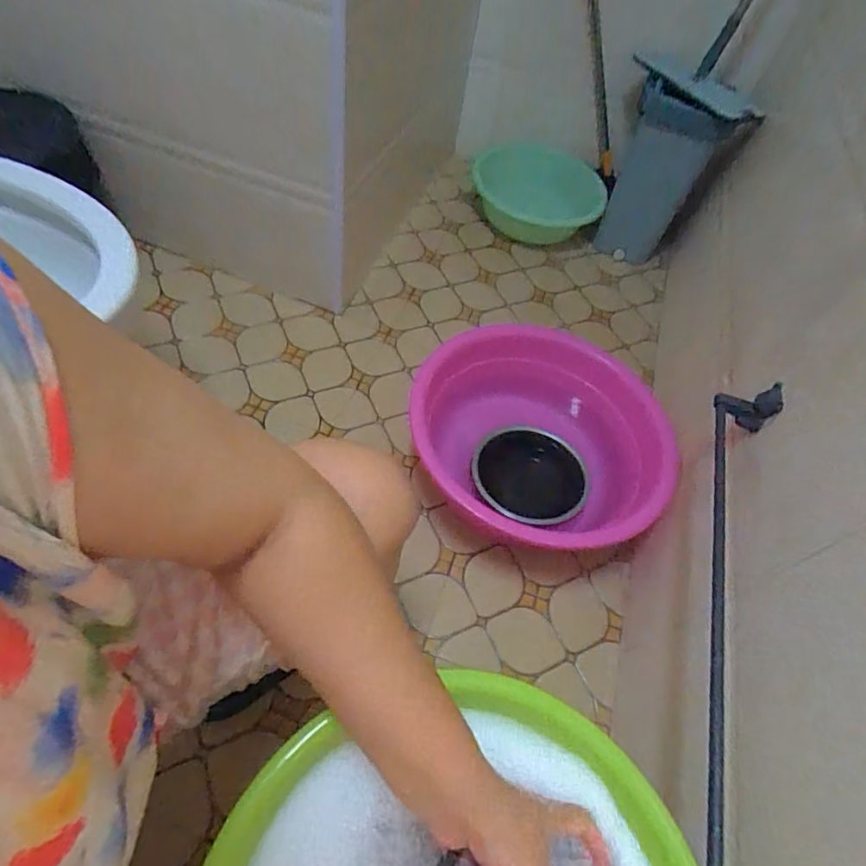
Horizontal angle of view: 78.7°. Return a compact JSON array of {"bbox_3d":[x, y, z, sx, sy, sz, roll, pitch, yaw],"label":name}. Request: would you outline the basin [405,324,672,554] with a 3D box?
[{"bbox_3d":[0.217,0.035,0.982,0.490,0.196,0.429,0,55,-10],"label":"basin"}]

